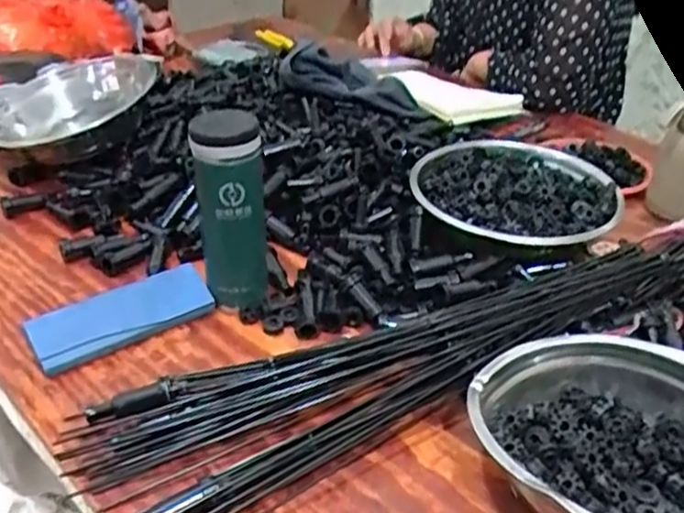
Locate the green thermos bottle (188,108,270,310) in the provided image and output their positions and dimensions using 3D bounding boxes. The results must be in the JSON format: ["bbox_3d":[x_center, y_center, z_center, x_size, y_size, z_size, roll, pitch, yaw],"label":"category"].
[{"bbox_3d":[-0.098,-0.042,0.628,0.062,0.172,0.052,-1,33,-8],"label":"green thermos bottle"}]

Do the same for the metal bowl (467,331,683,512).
[{"bbox_3d":[0.201,0.133,0.483,0.197,0.064,0.195,2,32,-2],"label":"metal bowl"}]

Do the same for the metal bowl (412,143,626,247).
[{"bbox_3d":[0.188,-0.067,0.766,0.209,0.046,0.209,2,32,-2],"label":"metal bowl"}]

